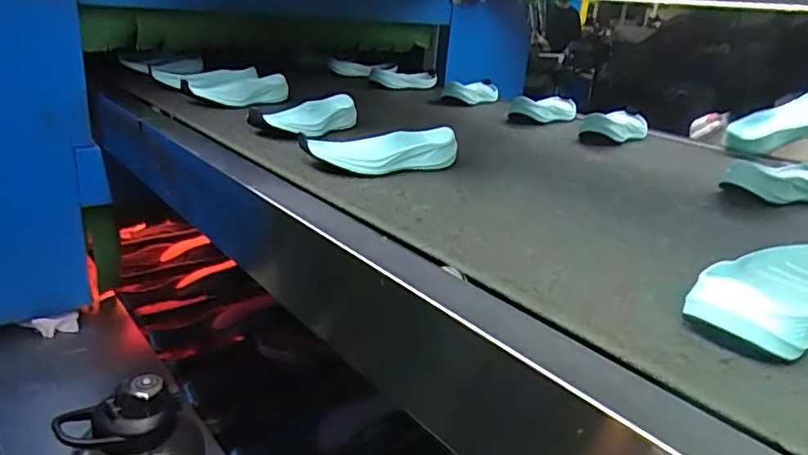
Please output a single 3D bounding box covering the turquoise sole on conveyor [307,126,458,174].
[{"bbox_3d":[-0.019,-0.089,0.667,0.165,0.042,0.064,-3,18,-18],"label":"turquoise sole on conveyor"}]

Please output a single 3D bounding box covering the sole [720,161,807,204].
[{"bbox_3d":[0.462,-0.054,0.678,0.180,0.035,0.072,-7,20,-29],"label":"sole"}]

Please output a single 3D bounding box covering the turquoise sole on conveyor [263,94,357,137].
[{"bbox_3d":[-0.123,-0.156,0.821,0.143,0.042,0.062,-12,22,-39],"label":"turquoise sole on conveyor"}]

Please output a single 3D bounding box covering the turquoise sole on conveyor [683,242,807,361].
[{"bbox_3d":[0.262,0.042,0.391,0.180,0.040,0.078,-14,28,-41],"label":"turquoise sole on conveyor"}]

